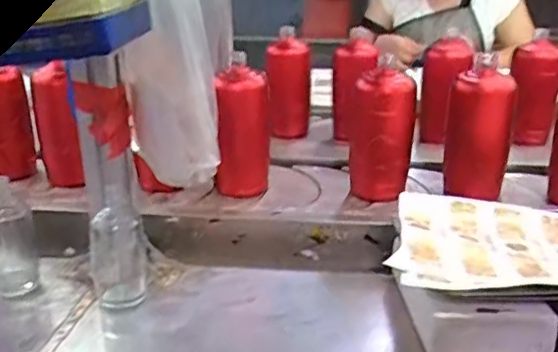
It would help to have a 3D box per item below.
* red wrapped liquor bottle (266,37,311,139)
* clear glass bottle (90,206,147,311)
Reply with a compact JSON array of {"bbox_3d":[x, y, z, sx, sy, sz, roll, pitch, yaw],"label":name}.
[{"bbox_3d":[0.019,-0.164,1.123,0.078,0.179,0.068,-1,20,1],"label":"red wrapped liquor bottle"},{"bbox_3d":[-0.170,0.085,0.628,0.058,0.091,0.048,-8,22,-18],"label":"clear glass bottle"}]

